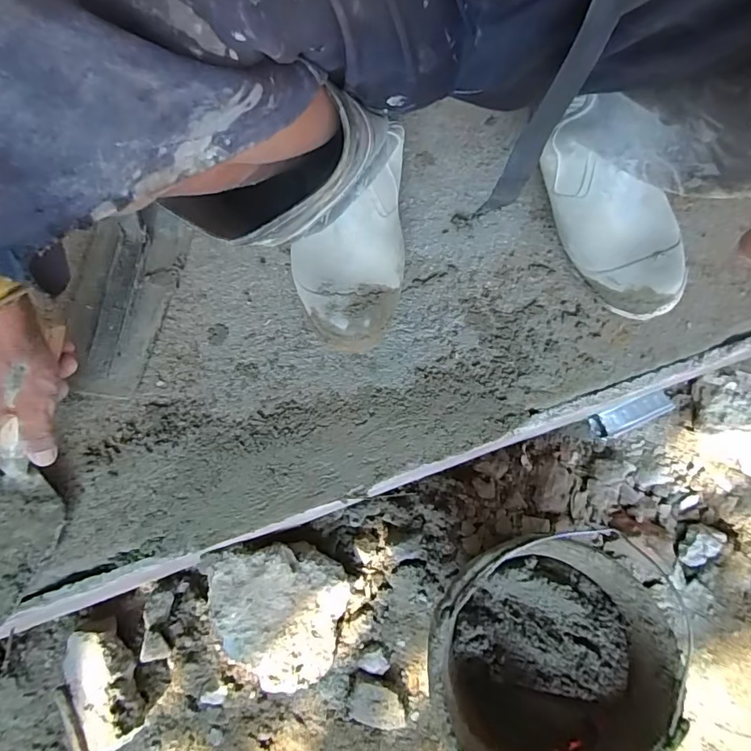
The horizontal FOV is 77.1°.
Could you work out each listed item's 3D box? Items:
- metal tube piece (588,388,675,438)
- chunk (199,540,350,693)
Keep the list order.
[{"bbox_3d":[0.337,0.051,0.624,0.102,0.043,0.037,-23,76,-4],"label":"metal tube piece"},{"bbox_3d":[-0.102,0.281,0.544,0.135,0.160,0.172,-3,76,1],"label":"chunk"}]

